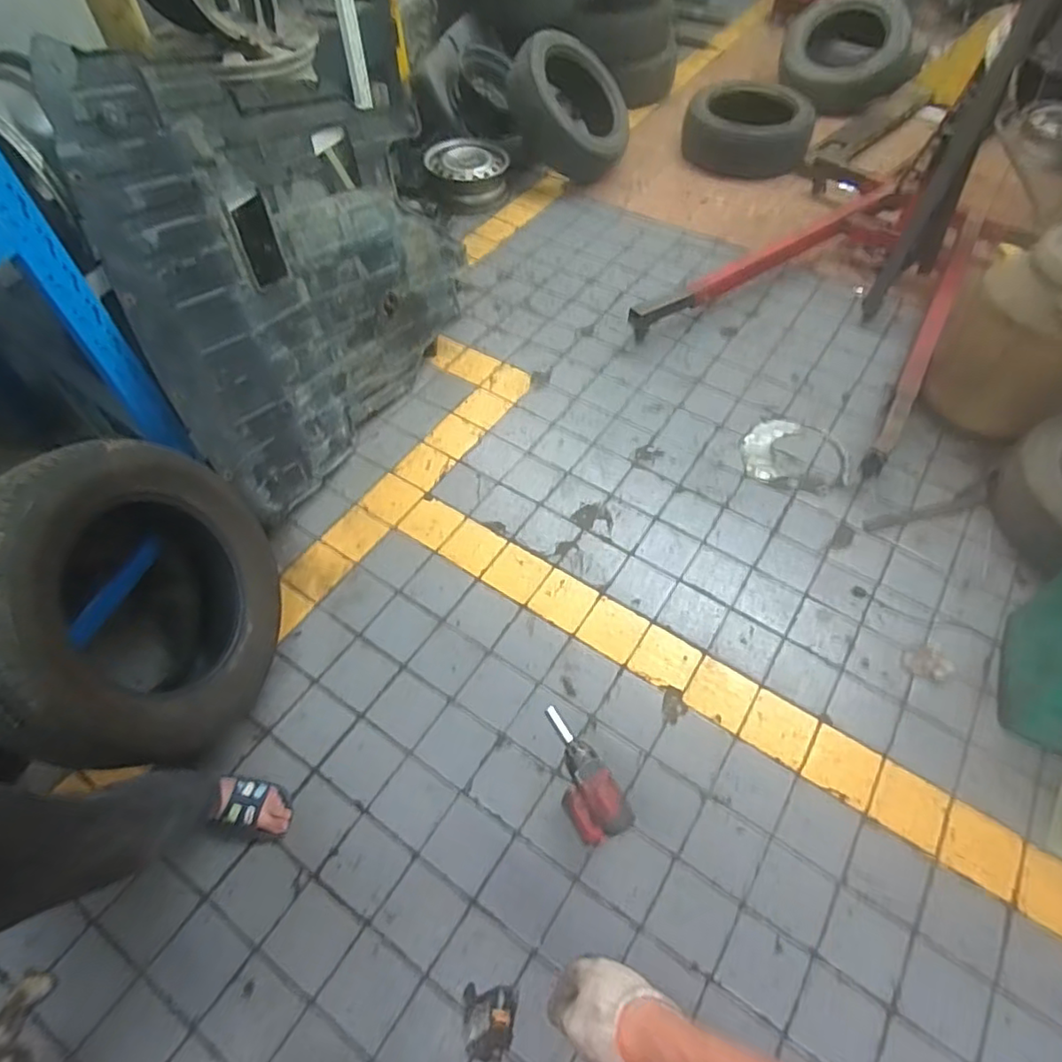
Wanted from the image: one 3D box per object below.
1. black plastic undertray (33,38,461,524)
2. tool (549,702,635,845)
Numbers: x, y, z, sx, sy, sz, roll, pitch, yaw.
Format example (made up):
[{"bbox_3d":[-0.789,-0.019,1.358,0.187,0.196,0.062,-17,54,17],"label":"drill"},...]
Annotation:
[{"bbox_3d":[-0.645,-0.738,1.665,0.150,1.051,1.070,14,56,27],"label":"black plastic undertray"},{"bbox_3d":[0.098,0.522,1.260,0.073,0.309,0.242,-28,60,-17],"label":"tool"}]

